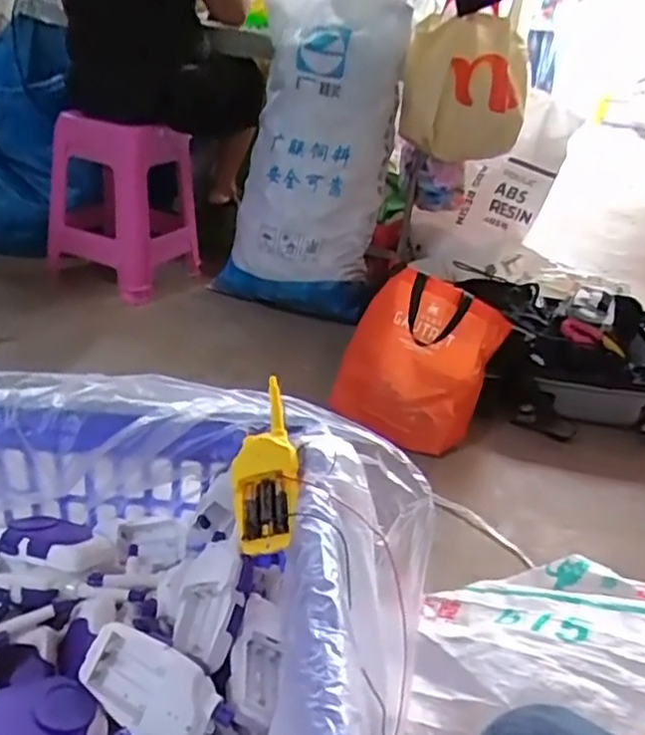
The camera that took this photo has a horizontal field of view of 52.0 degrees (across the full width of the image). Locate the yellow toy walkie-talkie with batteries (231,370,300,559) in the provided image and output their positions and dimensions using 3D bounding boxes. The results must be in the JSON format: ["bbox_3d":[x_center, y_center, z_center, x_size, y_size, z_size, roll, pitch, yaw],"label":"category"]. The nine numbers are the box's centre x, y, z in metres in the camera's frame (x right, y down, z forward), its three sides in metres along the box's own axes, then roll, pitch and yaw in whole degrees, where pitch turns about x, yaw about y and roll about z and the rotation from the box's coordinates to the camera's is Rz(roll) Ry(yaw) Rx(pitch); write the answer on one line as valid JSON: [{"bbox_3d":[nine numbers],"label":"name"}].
[{"bbox_3d":[-0.053,0.091,0.608,0.065,0.028,0.159,-23,58,11],"label":"yellow toy walkie-talkie with batteries"}]

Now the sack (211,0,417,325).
[{"bbox_3d":[-0.027,-0.611,1.844,0.435,0.899,0.354,9,0,4],"label":"sack"}]

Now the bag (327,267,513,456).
[{"bbox_3d":[0.202,-0.013,1.362,0.319,0.315,0.224,12,29,10],"label":"bag"}]

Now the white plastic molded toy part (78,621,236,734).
[{"bbox_3d":[-0.127,0.243,0.502,0.116,0.036,0.062,23,77,19],"label":"white plastic molded toy part"}]

